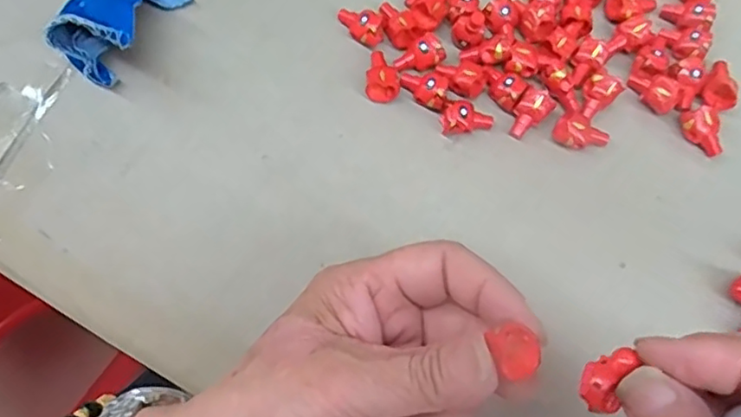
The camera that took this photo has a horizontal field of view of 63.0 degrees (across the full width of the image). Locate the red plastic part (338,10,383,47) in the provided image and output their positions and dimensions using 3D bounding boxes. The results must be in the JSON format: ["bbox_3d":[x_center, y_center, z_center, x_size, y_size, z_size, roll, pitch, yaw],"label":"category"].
[{"bbox_3d":[-0.005,-0.094,0.311,0.025,0.014,0.013,33,79,9],"label":"red plastic part"}]

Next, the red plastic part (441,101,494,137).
[{"bbox_3d":[0.048,-0.045,0.300,0.025,0.013,0.013,-7,76,0],"label":"red plastic part"}]

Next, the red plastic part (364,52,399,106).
[{"bbox_3d":[0.006,-0.068,0.305,0.016,0.012,0.027,3,76,2],"label":"red plastic part"}]

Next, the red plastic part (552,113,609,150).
[{"bbox_3d":[0.104,-0.037,0.297,0.026,0.013,0.015,15,77,5],"label":"red plastic part"}]

